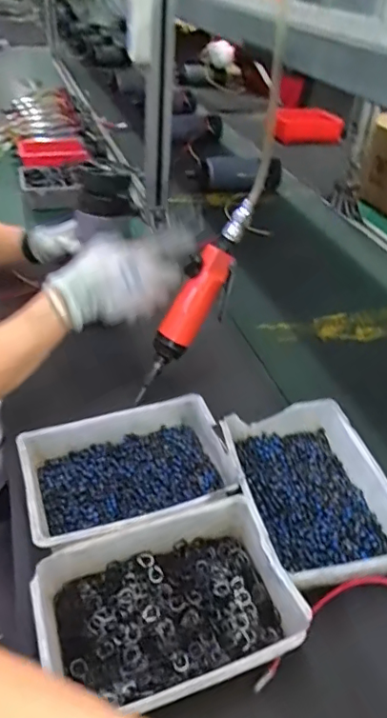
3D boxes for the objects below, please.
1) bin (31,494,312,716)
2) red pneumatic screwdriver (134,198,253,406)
[{"bbox_3d":[-0.023,0.205,0.439,0.201,0.048,0.147,-13,41,-19],"label":"bin"},{"bbox_3d":[0.005,-0.065,0.653,0.031,0.259,0.062,38,15,34],"label":"red pneumatic screwdriver"}]

